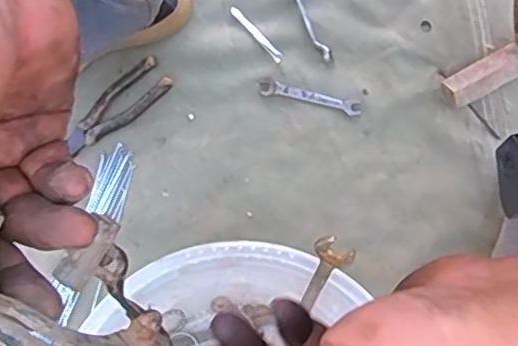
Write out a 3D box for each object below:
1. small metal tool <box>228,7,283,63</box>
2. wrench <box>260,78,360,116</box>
[{"bbox_3d":[-0.003,-0.162,0.729,0.010,0.008,0.084,-41,83,-8],"label":"small metal tool"},{"bbox_3d":[0.059,-0.087,0.715,0.115,0.006,0.020,13,80,1],"label":"wrench"}]

